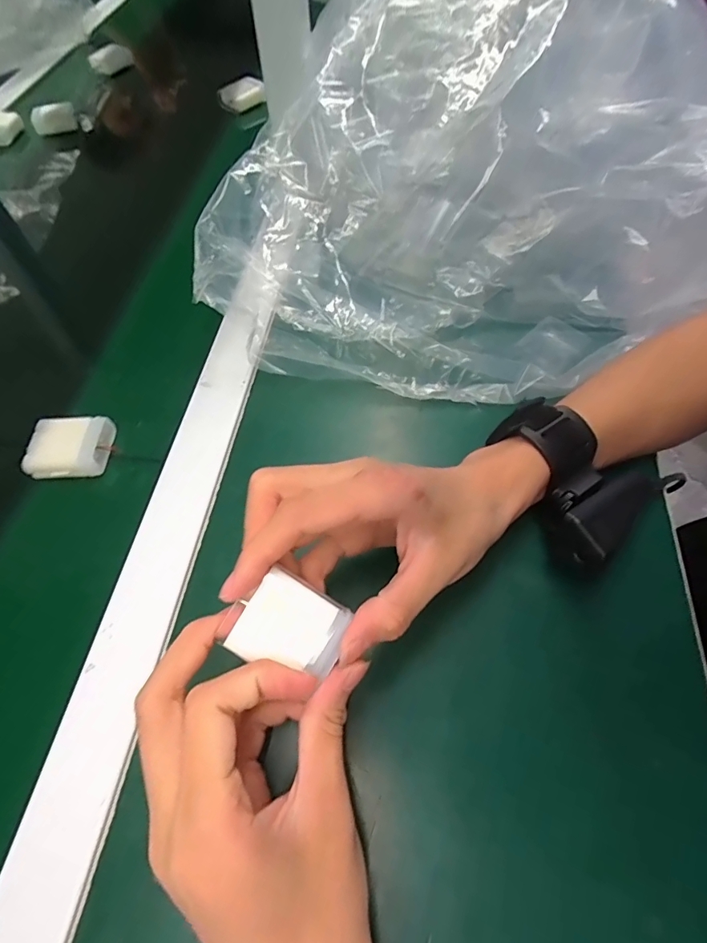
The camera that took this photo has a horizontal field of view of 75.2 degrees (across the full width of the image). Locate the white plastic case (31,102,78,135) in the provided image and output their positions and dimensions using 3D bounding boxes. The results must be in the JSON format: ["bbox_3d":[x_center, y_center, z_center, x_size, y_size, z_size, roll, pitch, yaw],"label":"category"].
[{"bbox_3d":[-0.375,-0.444,0.576,0.053,0.022,0.035,-26,62,-13],"label":"white plastic case"}]

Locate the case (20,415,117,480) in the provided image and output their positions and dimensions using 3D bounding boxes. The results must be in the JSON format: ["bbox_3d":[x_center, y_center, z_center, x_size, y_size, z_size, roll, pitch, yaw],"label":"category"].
[{"bbox_3d":[-0.197,-0.018,0.320,0.050,0.014,0.043,-2,60,1],"label":"case"}]

